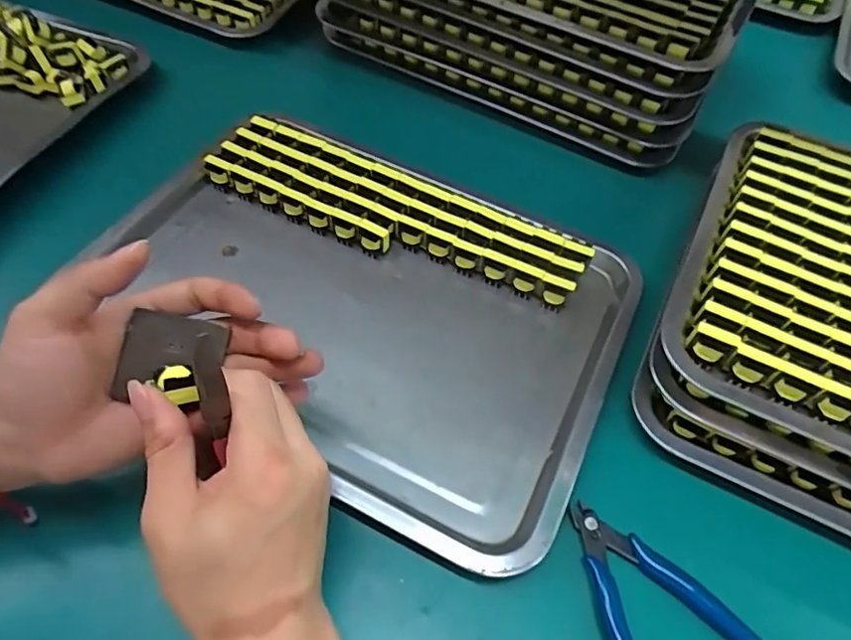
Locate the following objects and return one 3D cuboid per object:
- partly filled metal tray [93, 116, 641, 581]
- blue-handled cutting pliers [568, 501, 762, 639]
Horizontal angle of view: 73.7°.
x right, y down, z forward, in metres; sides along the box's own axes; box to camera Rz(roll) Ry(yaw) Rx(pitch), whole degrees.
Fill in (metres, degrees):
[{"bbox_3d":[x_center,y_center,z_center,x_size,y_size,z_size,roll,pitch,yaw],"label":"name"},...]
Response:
[{"bbox_3d":[-0.060,-0.014,0.425,0.386,0.037,0.265,23,58,12],"label":"partly filled metal tray"},{"bbox_3d":[0.127,0.153,0.316,0.084,0.016,0.114,-22,60,-17],"label":"blue-handled cutting pliers"}]

